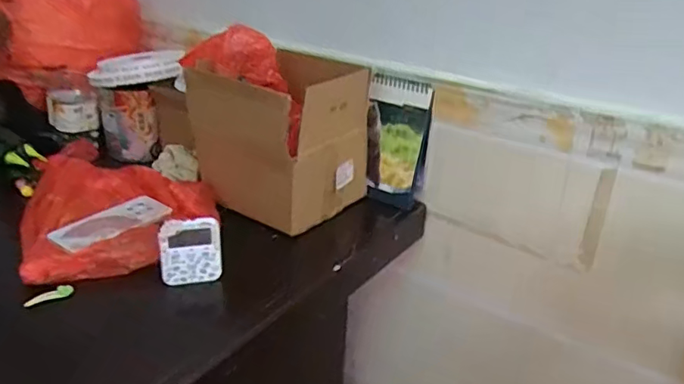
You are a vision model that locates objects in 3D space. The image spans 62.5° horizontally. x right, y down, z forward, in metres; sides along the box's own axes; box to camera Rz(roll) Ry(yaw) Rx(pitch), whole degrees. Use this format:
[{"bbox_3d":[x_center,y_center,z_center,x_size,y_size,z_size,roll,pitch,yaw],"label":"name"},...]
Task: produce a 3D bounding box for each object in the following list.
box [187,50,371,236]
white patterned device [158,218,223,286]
[{"bbox_3d":[-0.091,-0.089,0.887,0.201,0.207,0.197,21,30,33],"label":"box"},{"bbox_3d":[-0.193,0.077,0.721,0.076,0.085,0.017,-6,11,-25],"label":"white patterned device"}]

